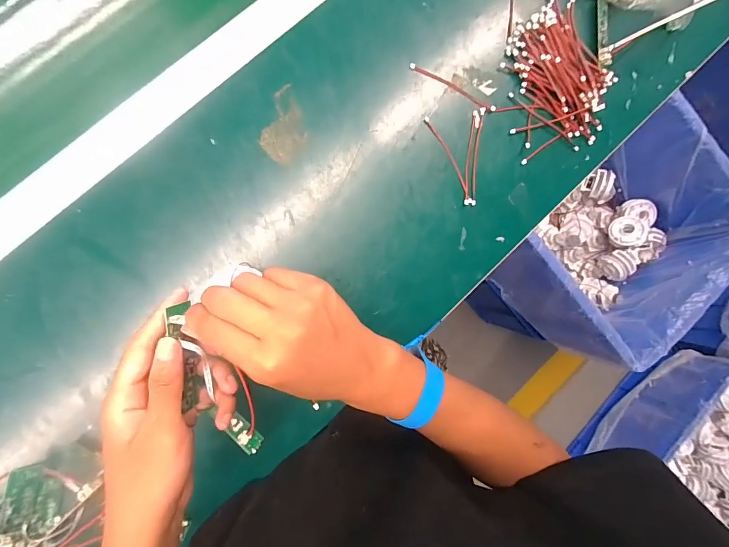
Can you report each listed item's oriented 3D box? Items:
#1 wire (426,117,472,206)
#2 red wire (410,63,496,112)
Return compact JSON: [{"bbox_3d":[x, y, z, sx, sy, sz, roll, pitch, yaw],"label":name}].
[{"bbox_3d":[0.096,-0.127,0.408,0.011,0.004,0.107,-27,95,-8],"label":"wire"},{"bbox_3d":[0.100,-0.208,0.408,0.107,0.004,0.009,25,87,-9],"label":"red wire"}]

